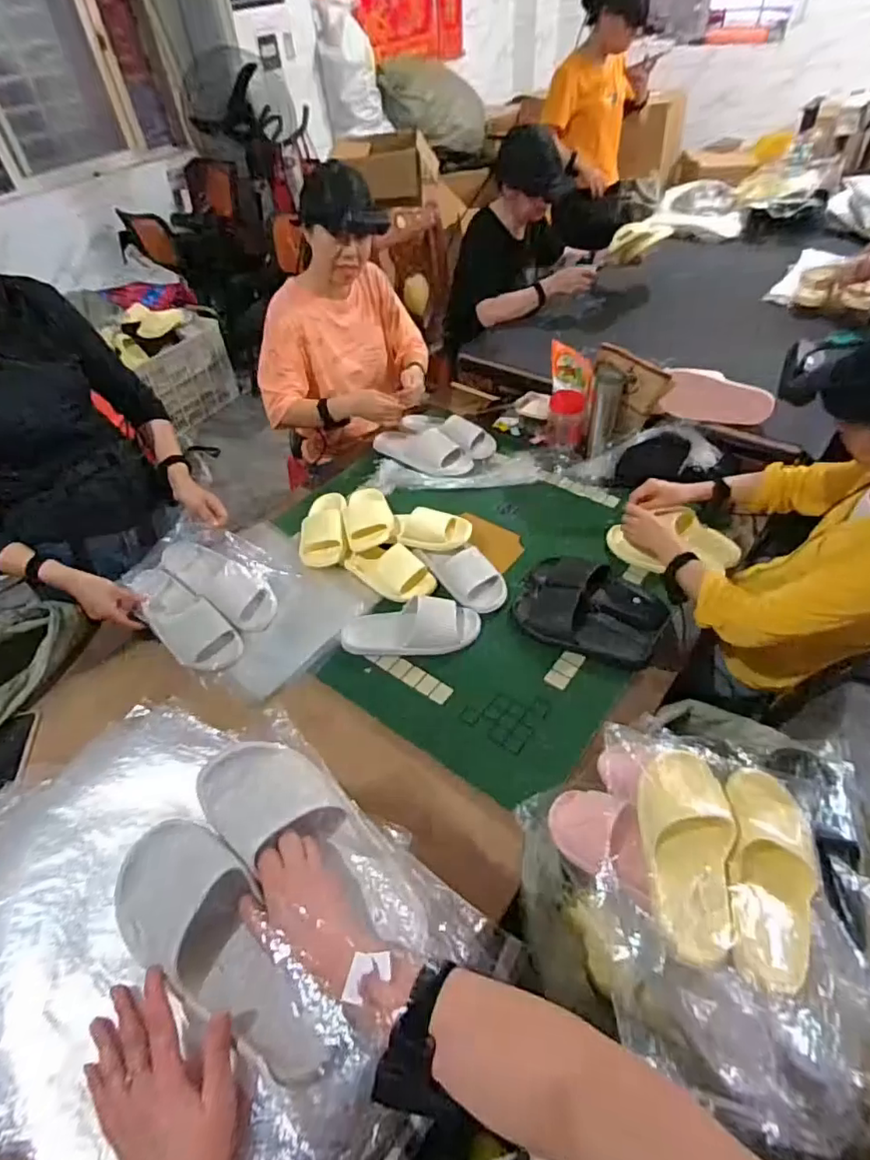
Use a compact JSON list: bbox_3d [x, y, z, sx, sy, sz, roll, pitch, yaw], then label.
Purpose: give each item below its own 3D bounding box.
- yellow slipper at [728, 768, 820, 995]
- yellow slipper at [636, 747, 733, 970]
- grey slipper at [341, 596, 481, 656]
[{"bbox_3d":[0.411,0.347,0.690,0.107,0.064,0.265,11,49,15],"label":"yellow slipper"},{"bbox_3d":[0.313,0.321,0.704,0.100,0.059,0.251,1,47,7],"label":"yellow slipper"},{"bbox_3d":[-0.048,0.083,1.088,0.258,0.066,0.100,2,48,3],"label":"grey slipper"}]

